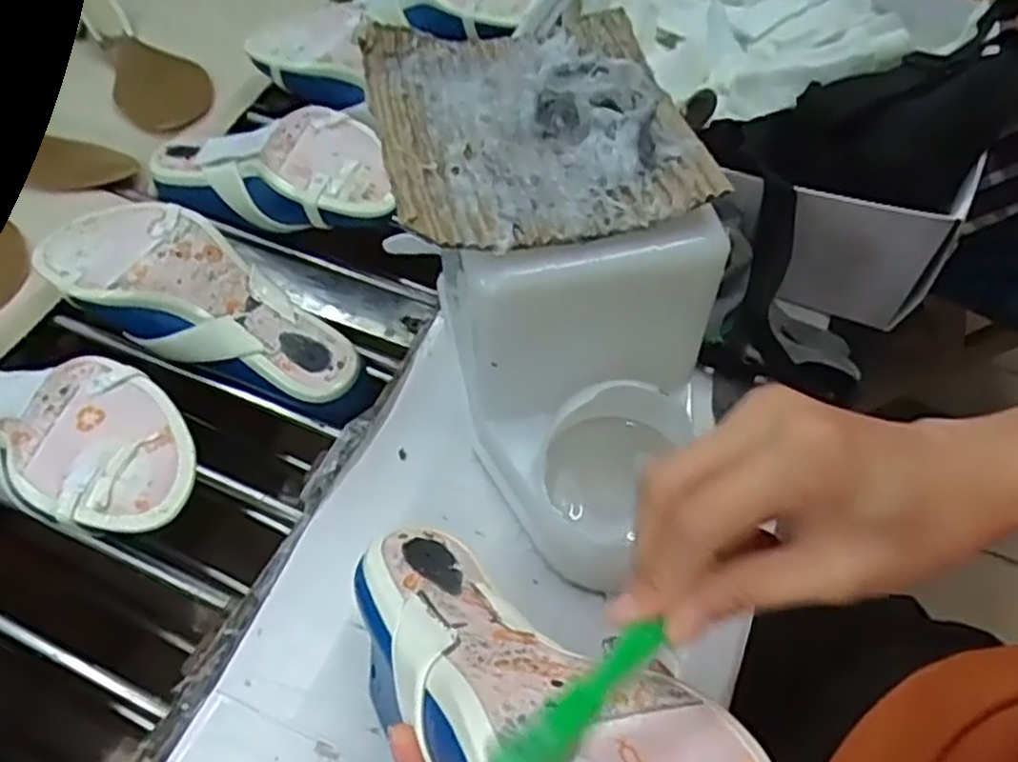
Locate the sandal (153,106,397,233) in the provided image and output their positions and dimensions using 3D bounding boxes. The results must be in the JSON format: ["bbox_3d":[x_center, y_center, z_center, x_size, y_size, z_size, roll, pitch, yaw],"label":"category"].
[{"bbox_3d":[-0.194,-0.174,0.621,0.242,0.060,0.094,11,55,27],"label":"sandal"}]

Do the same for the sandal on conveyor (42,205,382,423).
[{"bbox_3d":[-0.215,-0.053,0.548,0.257,0.057,0.091,30,60,-2],"label":"sandal on conveyor"}]

